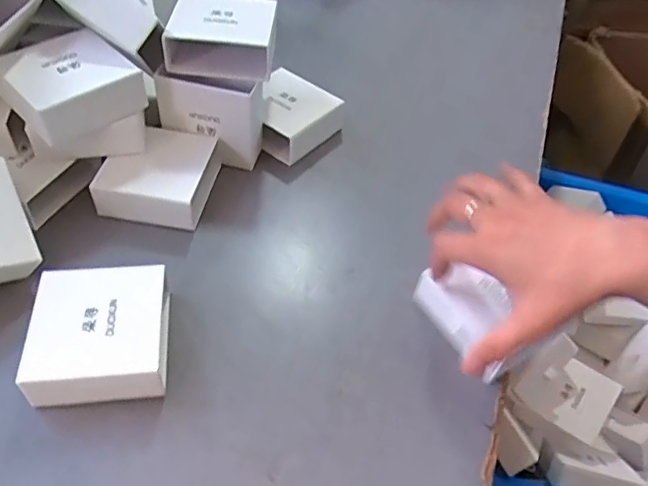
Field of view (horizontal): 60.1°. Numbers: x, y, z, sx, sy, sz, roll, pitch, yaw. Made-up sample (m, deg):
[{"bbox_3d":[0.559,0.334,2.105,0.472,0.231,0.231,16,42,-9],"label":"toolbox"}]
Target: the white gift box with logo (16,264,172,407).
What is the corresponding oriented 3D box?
[{"bbox_3d":[-0.162,0.067,0.409,0.094,0.038,0.099,-2,48,-8],"label":"white gift box with logo"}]

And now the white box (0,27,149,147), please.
[{"bbox_3d":[-0.215,-0.134,0.481,0.088,0.046,0.097,38,55,25],"label":"white box"}]

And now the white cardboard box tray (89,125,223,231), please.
[{"bbox_3d":[-0.150,-0.065,0.525,0.092,0.038,0.098,10,48,2],"label":"white cardboard box tray"}]

